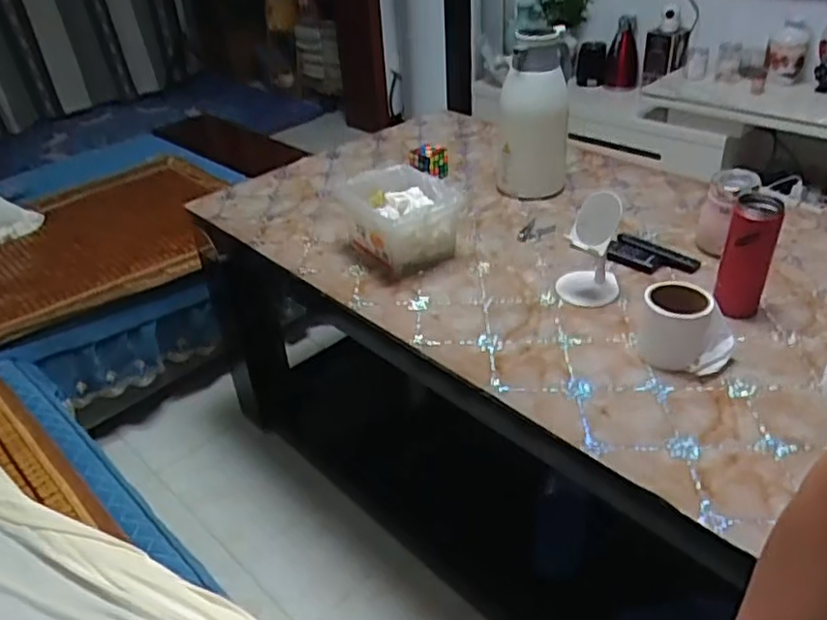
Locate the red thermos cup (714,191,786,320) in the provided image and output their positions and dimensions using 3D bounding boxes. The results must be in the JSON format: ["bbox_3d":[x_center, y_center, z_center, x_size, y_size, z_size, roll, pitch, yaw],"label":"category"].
[{"bbox_3d":[0.506,-0.077,1.023,0.067,0.184,0.065,16,39,26],"label":"red thermos cup"}]

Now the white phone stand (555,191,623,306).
[{"bbox_3d":[0.286,-0.096,1.082,0.097,0.168,0.099,6,36,14],"label":"white phone stand"}]

